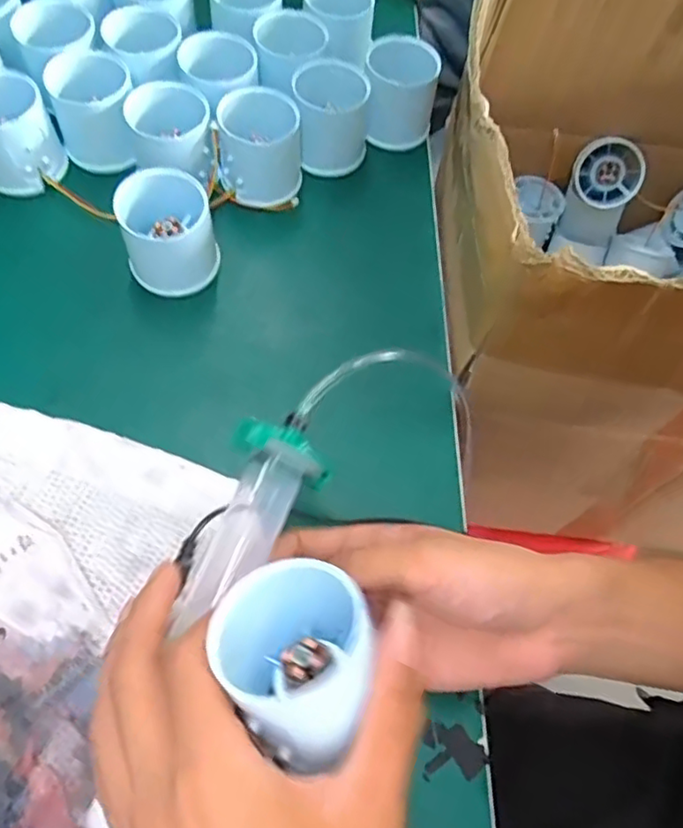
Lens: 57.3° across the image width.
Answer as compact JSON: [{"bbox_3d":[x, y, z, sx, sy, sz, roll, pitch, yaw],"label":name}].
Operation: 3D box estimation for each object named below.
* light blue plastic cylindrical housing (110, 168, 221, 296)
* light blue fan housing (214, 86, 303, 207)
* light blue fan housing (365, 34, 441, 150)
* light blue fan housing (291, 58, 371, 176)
[{"bbox_3d":[-0.105,-0.110,0.376,0.054,0.050,0.051,-12,65,-10],"label":"light blue plastic cylindrical housing"},{"bbox_3d":[-0.053,-0.175,0.415,0.052,0.051,0.054,1,64,-4],"label":"light blue fan housing"},{"bbox_3d":[0.041,-0.226,0.444,0.048,0.057,0.047,7,64,0],"label":"light blue fan housing"},{"bbox_3d":[-0.007,-0.202,0.433,0.051,0.048,0.063,-2,64,-5],"label":"light blue fan housing"}]

